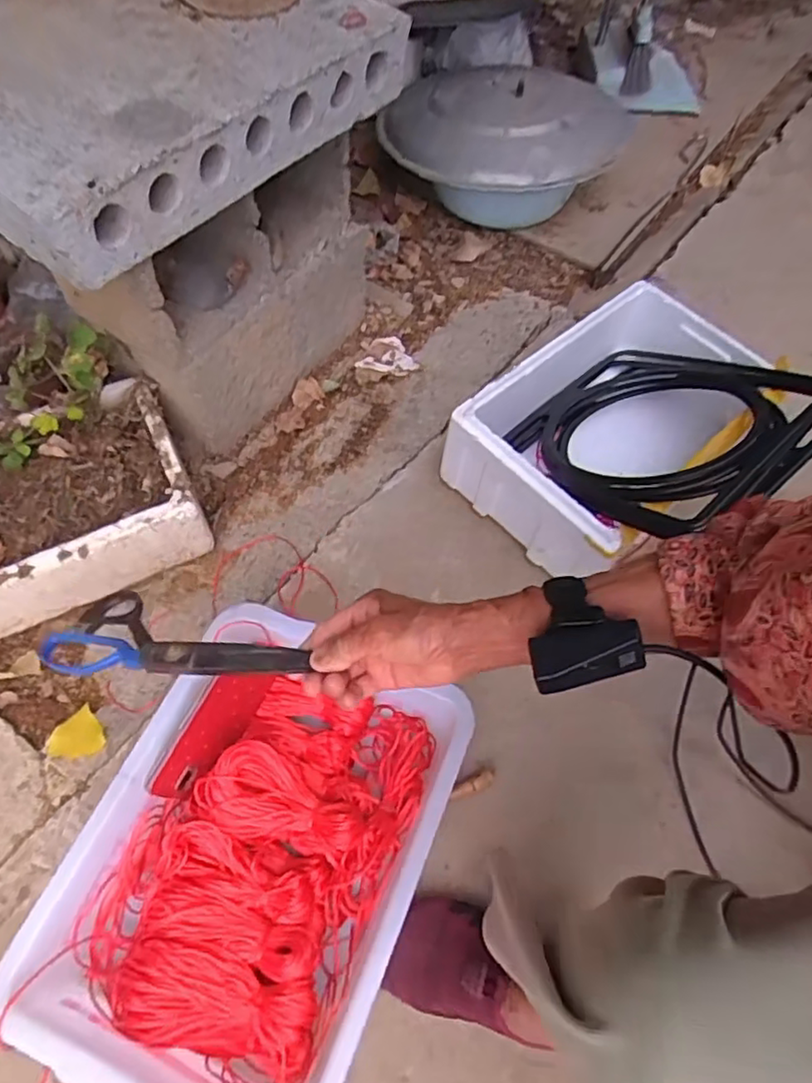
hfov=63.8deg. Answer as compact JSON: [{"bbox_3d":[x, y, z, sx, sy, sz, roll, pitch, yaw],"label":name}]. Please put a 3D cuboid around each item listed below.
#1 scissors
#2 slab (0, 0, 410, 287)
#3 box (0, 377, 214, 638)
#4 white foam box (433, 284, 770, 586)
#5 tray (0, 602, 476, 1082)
[{"bbox_3d":[-0.196,0.087,0.553,0.255,0.031,0.090,4,56,26],"label":"scissors"},{"bbox_3d":[-0.479,-0.638,0.769,0.834,0.095,0.490,37,66,14],"label":"slab"},{"bbox_3d":[-0.436,-0.055,0.838,0.310,0.110,0.241,-24,66,-17],"label":"box"},{"bbox_3d":[0.281,-0.149,0.896,0.399,0.174,0.256,-39,66,-22],"label":"white foam box"},{"bbox_3d":[-0.144,0.297,0.647,0.296,0.108,0.415,22,63,7],"label":"tray"}]

